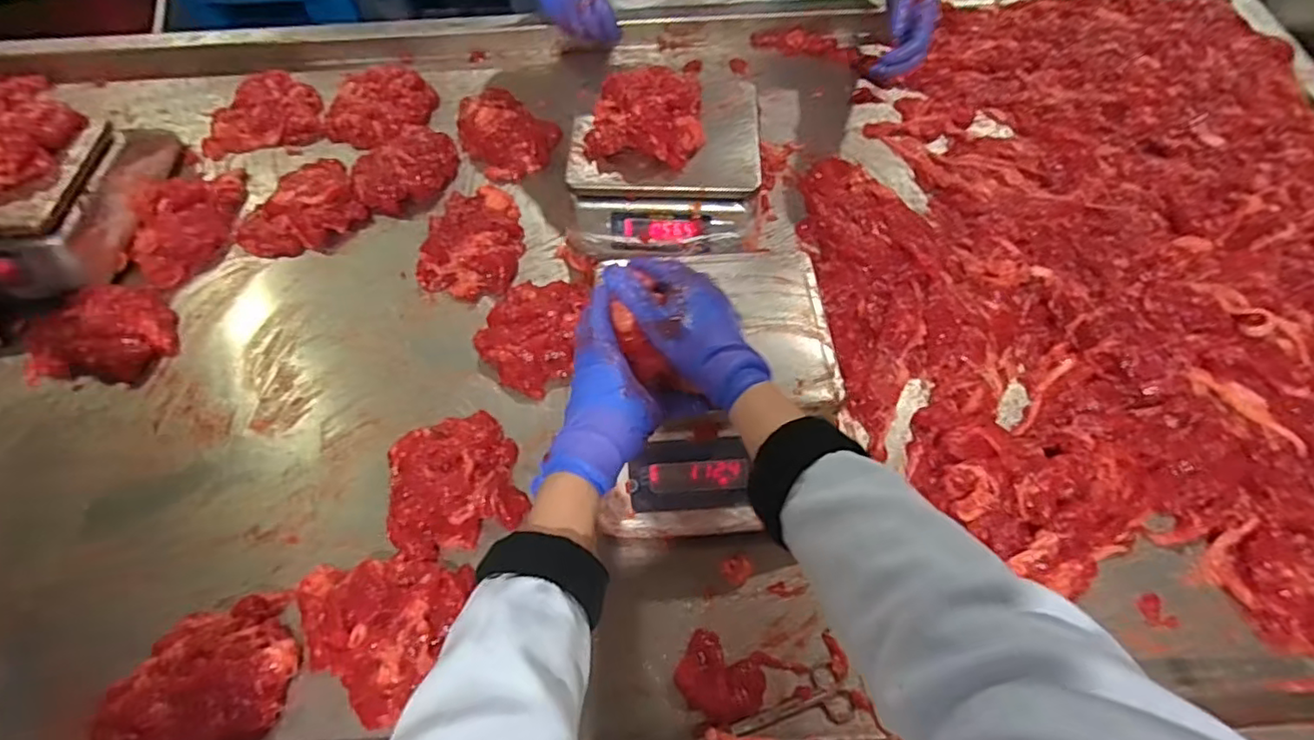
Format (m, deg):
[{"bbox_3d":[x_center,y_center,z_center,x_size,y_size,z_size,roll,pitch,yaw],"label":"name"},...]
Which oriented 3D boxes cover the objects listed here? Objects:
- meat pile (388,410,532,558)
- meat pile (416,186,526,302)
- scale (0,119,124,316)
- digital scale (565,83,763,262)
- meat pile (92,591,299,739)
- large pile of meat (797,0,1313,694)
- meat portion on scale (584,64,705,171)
[{"bbox_3d":[-0.202,0.111,0.627,0.122,0.034,0.127,-17,62,-7],"label":"meat pile"},{"bbox_3d":[-0.233,-0.174,0.806,0.119,0.030,0.176,2,61,4],"label":"meat pile"},{"bbox_3d":[-0.797,-0.203,0.768,0.220,0.093,0.226,1,61,3],"label":"scale"},{"bbox_3d":[0.009,-0.244,0.787,0.230,0.114,0.209,1,61,3],"label":"digital scale"},{"bbox_3d":[-0.386,0.271,0.535,0.145,0.050,0.117,-25,63,-11],"label":"meat pile"},{"bbox_3d":[0.549,-0.135,0.740,0.695,0.067,0.918,-3,61,1],"label":"large pile of meat"},{"bbox_3d":[-0.015,-0.304,0.724,0.133,0.060,0.129,-2,61,1],"label":"meat portion on scale"}]

